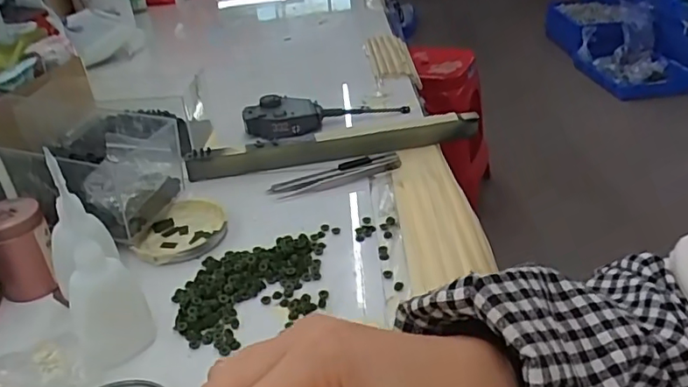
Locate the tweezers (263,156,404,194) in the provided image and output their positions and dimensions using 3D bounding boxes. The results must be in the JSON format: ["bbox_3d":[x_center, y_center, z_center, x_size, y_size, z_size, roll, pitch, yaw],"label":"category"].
[{"bbox_3d":[-0.006,-0.019,0.532,0.131,0.009,0.029,-12,32,-14],"label":"tweezers"}]

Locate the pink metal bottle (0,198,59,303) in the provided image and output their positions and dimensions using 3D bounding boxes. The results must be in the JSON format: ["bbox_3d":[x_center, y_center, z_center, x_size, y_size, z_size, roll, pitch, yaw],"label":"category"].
[{"bbox_3d":[-0.239,0.042,0.413,0.043,0.069,0.036,-23,36,-29],"label":"pink metal bottle"}]

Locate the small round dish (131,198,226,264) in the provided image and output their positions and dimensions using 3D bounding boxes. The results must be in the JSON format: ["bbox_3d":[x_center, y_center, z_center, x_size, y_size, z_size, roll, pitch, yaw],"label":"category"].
[{"bbox_3d":[-0.134,0.032,0.469,0.069,0.011,0.082,0,31,6],"label":"small round dish"}]

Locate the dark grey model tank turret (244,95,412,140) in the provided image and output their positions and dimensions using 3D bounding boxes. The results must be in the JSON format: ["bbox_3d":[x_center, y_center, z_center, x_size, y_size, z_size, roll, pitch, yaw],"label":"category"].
[{"bbox_3d":[-0.020,-0.096,0.636,0.186,0.032,0.049,-12,32,-13],"label":"dark grey model tank turret"}]

